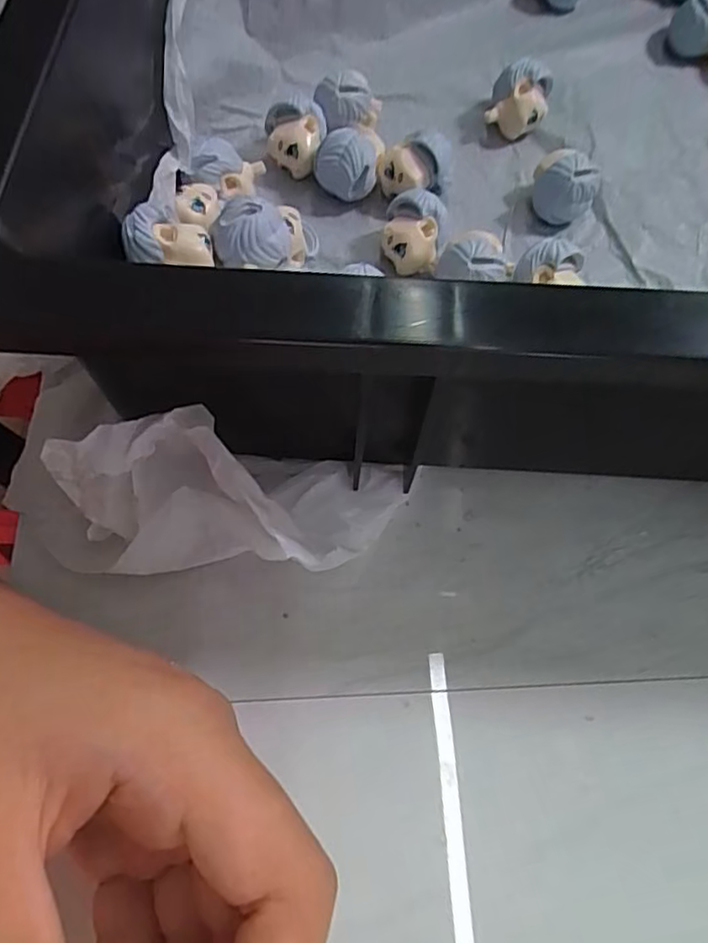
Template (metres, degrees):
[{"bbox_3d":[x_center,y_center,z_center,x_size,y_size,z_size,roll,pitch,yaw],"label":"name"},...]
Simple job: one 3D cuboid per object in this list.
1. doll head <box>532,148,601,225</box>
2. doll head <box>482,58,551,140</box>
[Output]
[{"bbox_3d":[0.077,-0.104,0.232,0.023,0.019,0.026,24,66,9],"label":"doll head"},{"bbox_3d":[0.068,-0.154,0.254,0.022,0.021,0.026,19,66,7],"label":"doll head"}]

